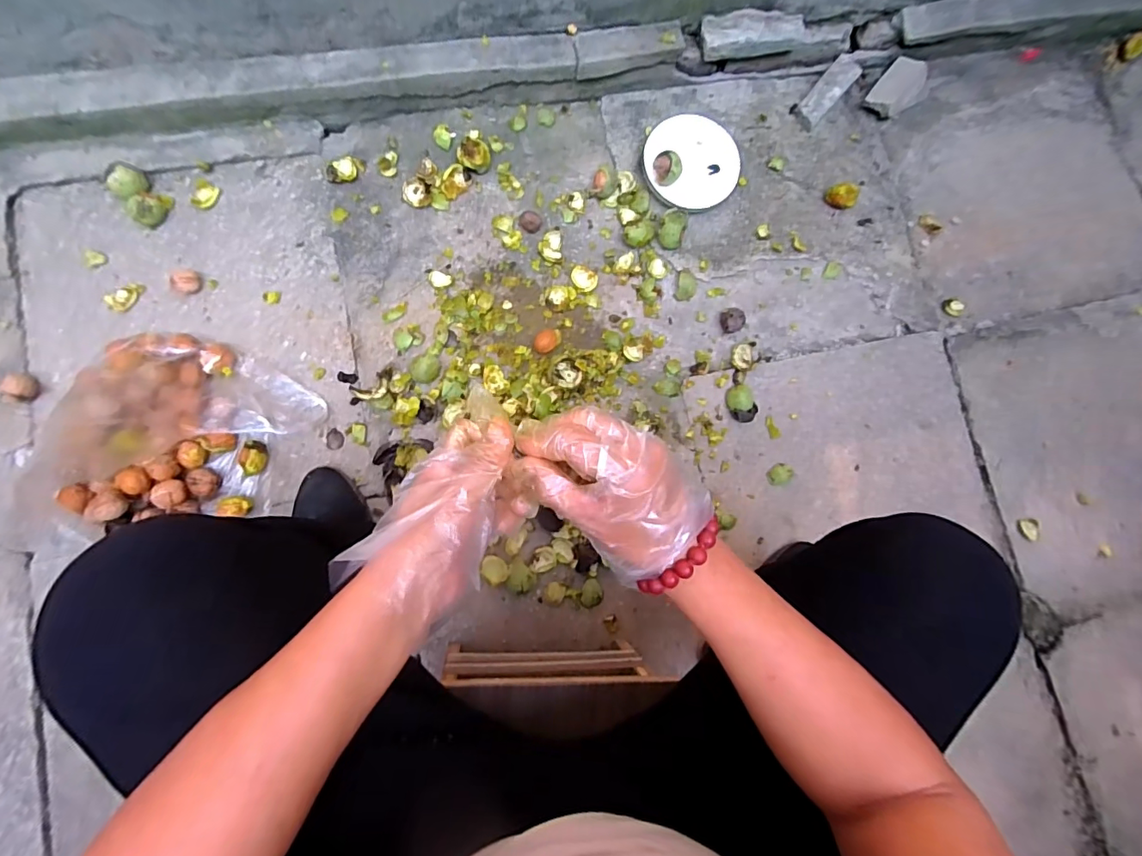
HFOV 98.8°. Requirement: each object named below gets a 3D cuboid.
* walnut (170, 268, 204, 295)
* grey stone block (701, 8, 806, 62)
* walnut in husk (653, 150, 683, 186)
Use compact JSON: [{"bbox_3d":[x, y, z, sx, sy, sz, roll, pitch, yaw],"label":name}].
[{"bbox_3d":[-0.570,-0.218,0.725,0.036,0.026,0.038,1,83,-7],"label":"walnut"},{"bbox_3d":[0.310,-0.670,0.837,0.180,0.033,0.068,-10,82,-7],"label":"grey stone block"},{"bbox_3d":[0.163,-0.442,0.839,0.049,0.051,0.045,12,82,-5],"label":"walnut in husk"}]

